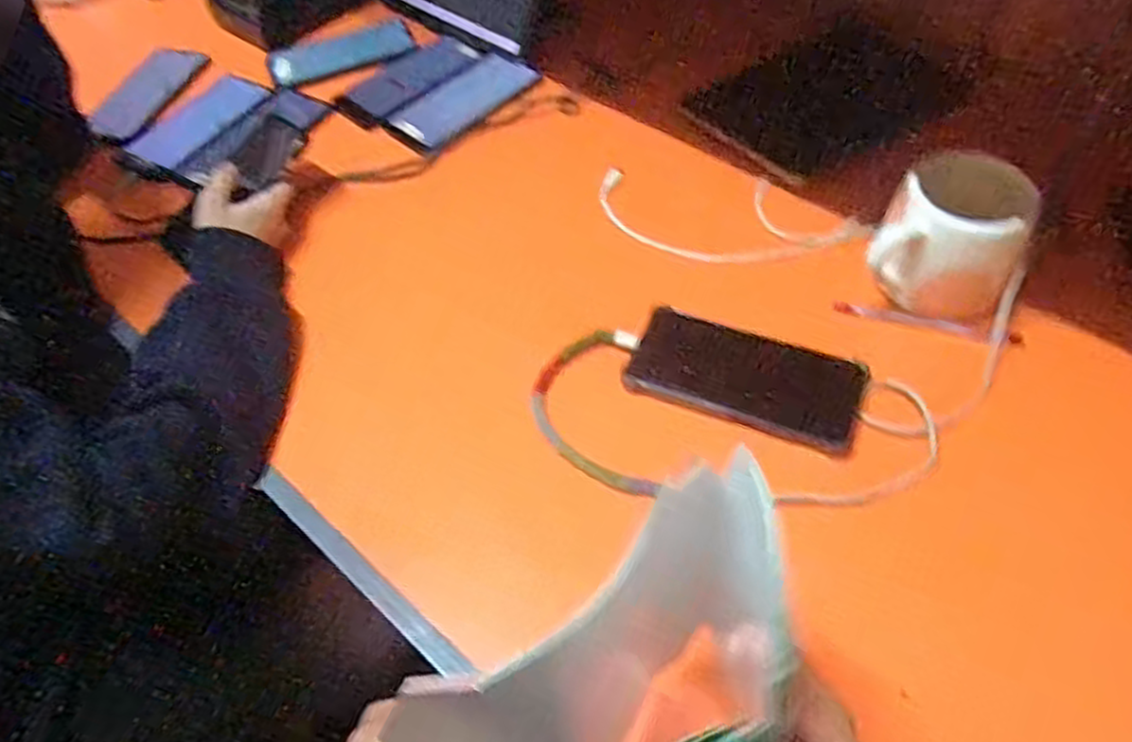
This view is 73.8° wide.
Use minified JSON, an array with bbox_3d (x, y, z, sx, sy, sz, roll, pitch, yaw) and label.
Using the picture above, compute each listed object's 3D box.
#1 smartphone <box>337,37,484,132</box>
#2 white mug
[{"bbox_3d":[-0.167,-0.315,0.810,0.069,0.015,0.159,34,62,25],"label":"smartphone"},{"bbox_3d":[0.289,-0.106,0.560,0.098,0.098,0.125,23,58,19],"label":"white mug"}]

